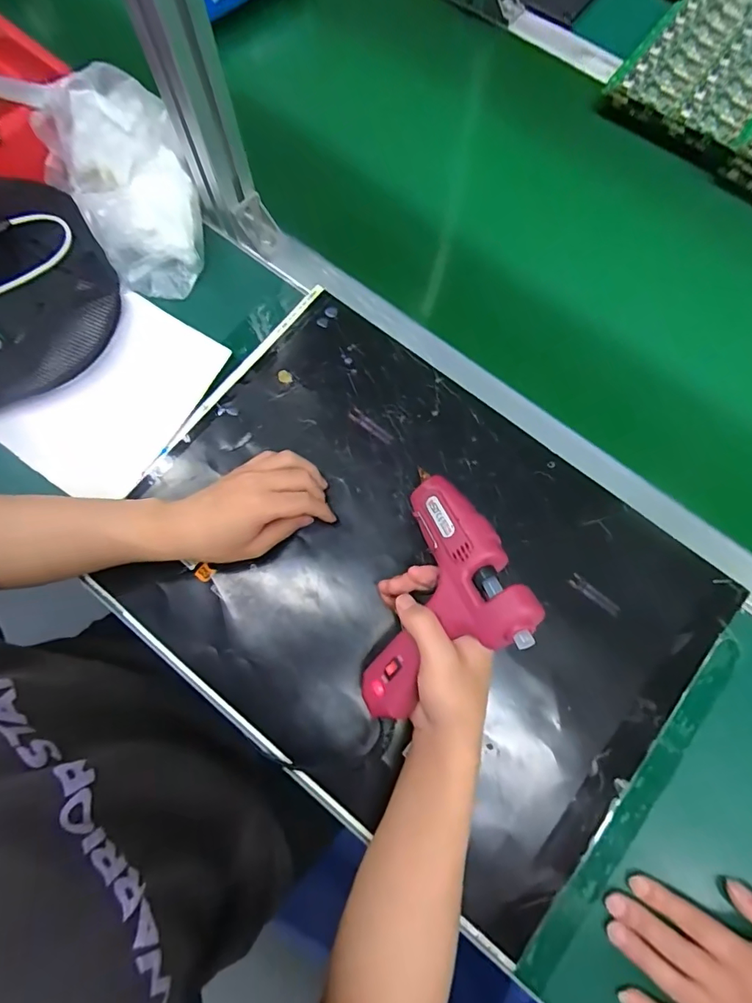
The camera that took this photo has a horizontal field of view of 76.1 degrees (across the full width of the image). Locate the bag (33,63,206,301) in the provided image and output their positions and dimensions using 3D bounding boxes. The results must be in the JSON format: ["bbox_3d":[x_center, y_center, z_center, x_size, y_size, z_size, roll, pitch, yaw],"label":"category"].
[{"bbox_3d":[-0.239,-0.309,0.478,0.133,0.098,0.188,-30,77,-7],"label":"bag"}]

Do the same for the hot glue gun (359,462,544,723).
[{"bbox_3d":[0.061,0.070,0.351,0.121,0.033,0.185,2,71,45],"label":"hot glue gun"}]

